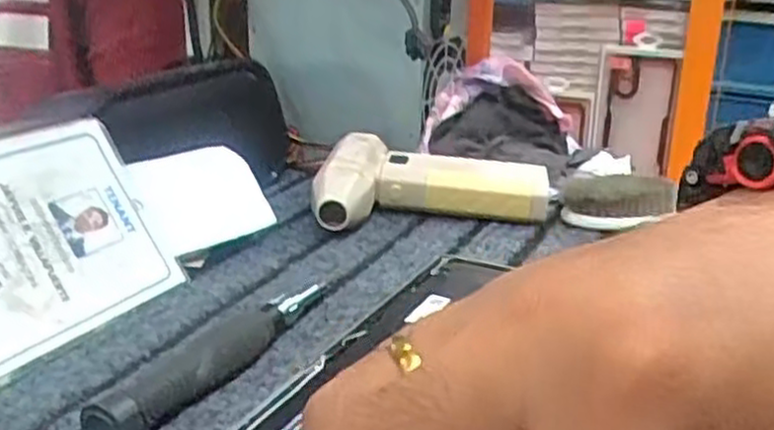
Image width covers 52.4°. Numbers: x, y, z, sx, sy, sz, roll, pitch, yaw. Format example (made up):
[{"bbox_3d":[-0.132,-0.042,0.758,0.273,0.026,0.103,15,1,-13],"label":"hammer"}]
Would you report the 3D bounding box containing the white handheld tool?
[{"bbox_3d":[0.029,-0.014,0.478,0.136,0.037,0.101,5,22,9],"label":"white handheld tool"}]

